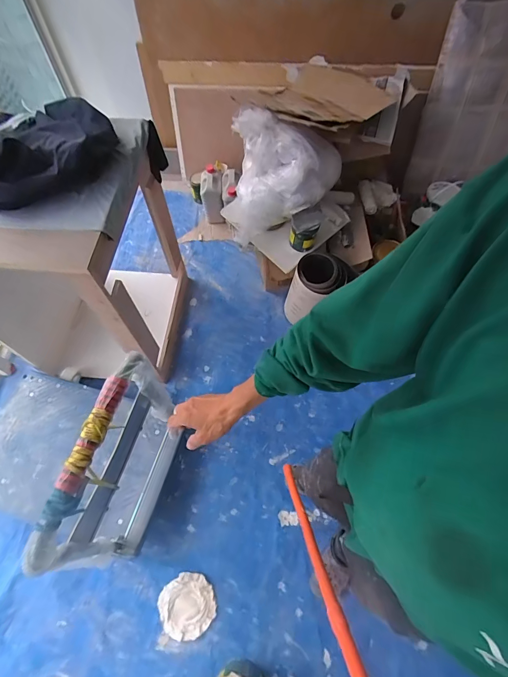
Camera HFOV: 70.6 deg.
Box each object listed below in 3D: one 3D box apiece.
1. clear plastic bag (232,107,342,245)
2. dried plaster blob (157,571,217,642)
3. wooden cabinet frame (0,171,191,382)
[{"bbox_3d":[0.123,-0.617,1.409,0.447,0.360,0.316,3,63,3],"label":"clear plastic bag"},{"bbox_3d":[-0.215,0.868,1.164,0.171,0.023,0.171,0,62,0],"label":"dried plaster blob"},{"bbox_3d":[-0.598,-0.237,1.310,0.528,0.760,0.554,3,62,2],"label":"wooden cabinet frame"}]

